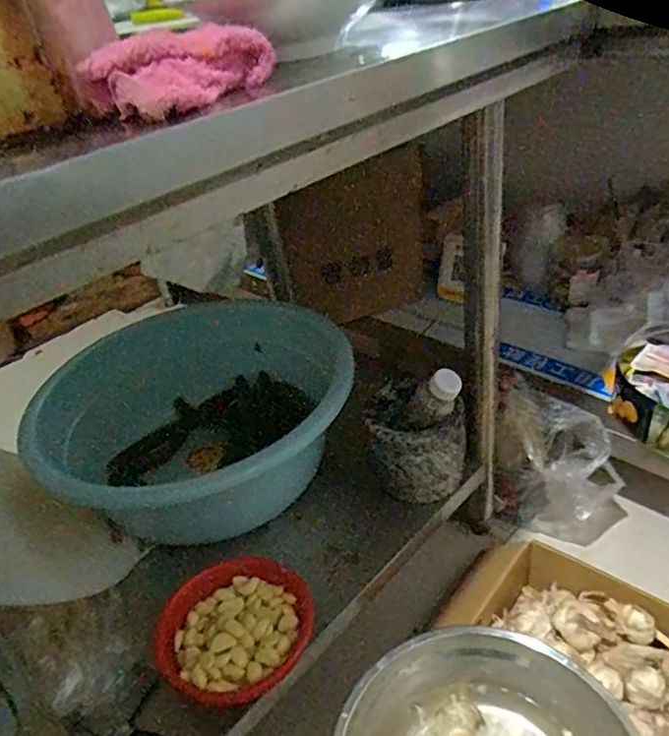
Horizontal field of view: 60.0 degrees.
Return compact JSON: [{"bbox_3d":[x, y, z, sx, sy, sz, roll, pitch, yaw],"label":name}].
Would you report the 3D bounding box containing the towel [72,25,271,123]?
[{"bbox_3d":[-0.092,-0.182,0.349,0.055,0.035,0.108,12,40,30],"label":"towel"}]

